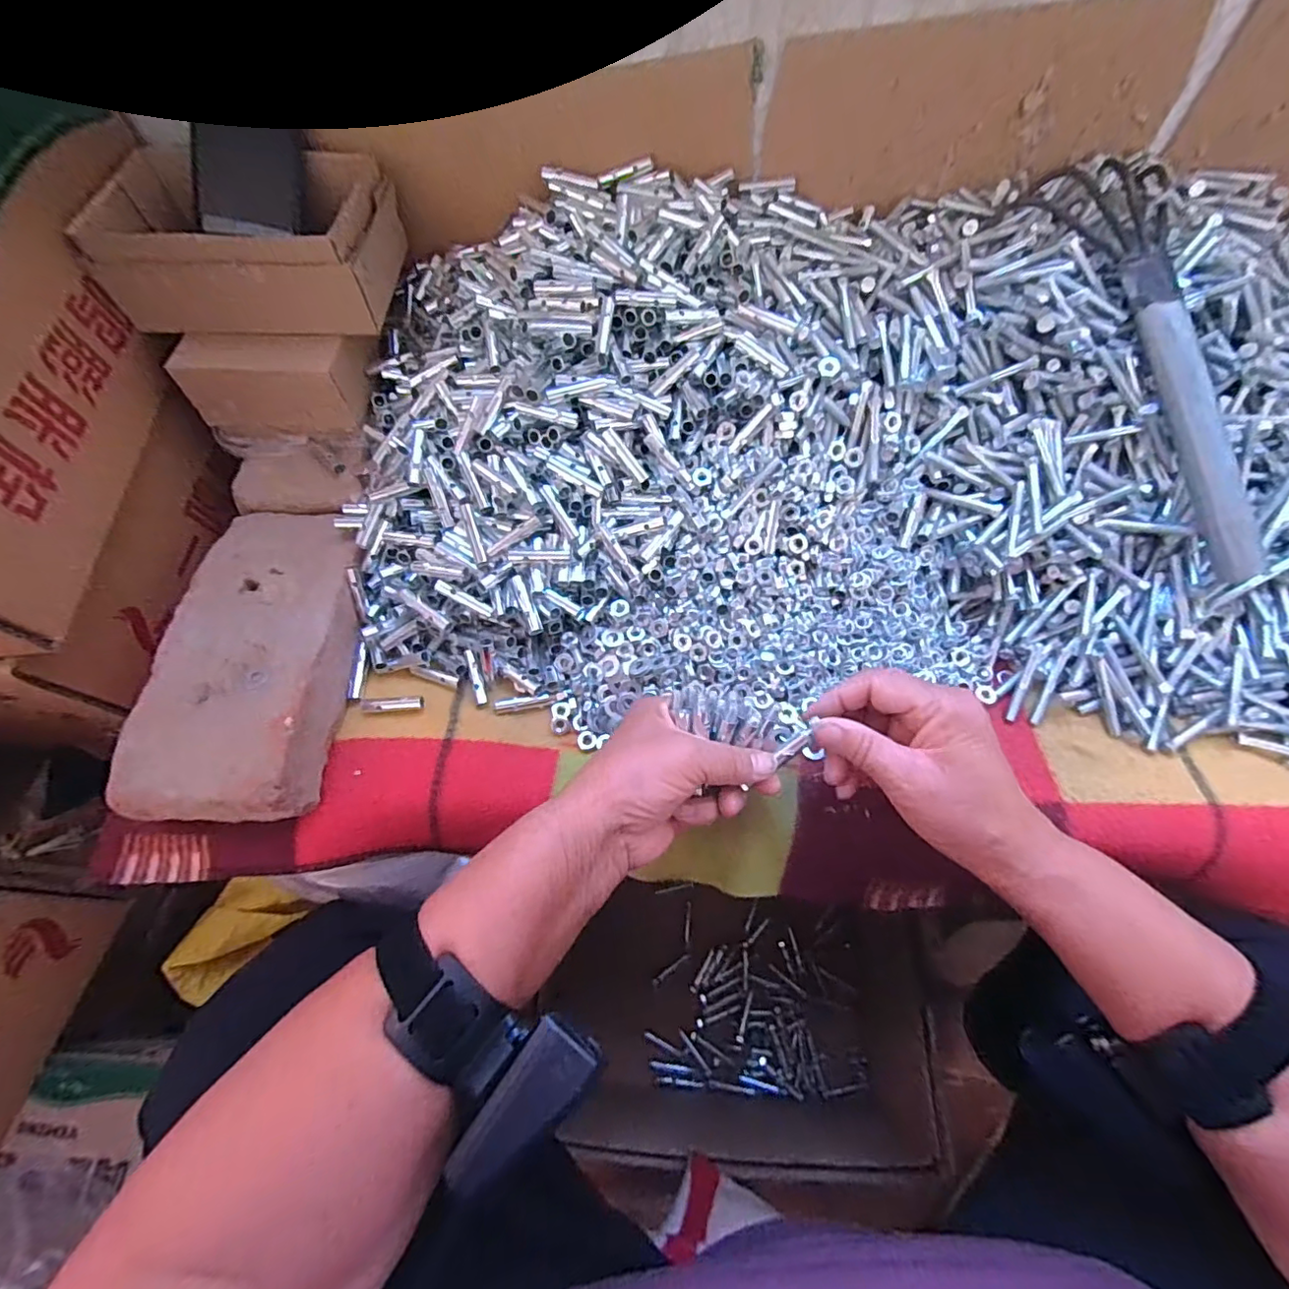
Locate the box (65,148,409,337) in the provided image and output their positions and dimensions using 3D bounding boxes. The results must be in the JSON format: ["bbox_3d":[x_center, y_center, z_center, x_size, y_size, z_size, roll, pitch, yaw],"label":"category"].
[{"bbox_3d":[-0.290,-0.305,0.423,0.180,0.077,0.139,-1,64,1],"label":"box"}]

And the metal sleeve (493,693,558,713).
[{"bbox_3d":[-0.087,0.042,0.406,0.045,0.006,0.008,-9,64,-4],"label":"metal sleeve"}]

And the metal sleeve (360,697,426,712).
[{"bbox_3d":[-0.182,0.044,0.402,0.046,0.011,0.008,-3,64,0],"label":"metal sleeve"}]

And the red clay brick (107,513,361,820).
[{"bbox_3d":[-0.273,0.007,0.397,0.108,0.049,0.224,1,64,1],"label":"red clay brick"}]

